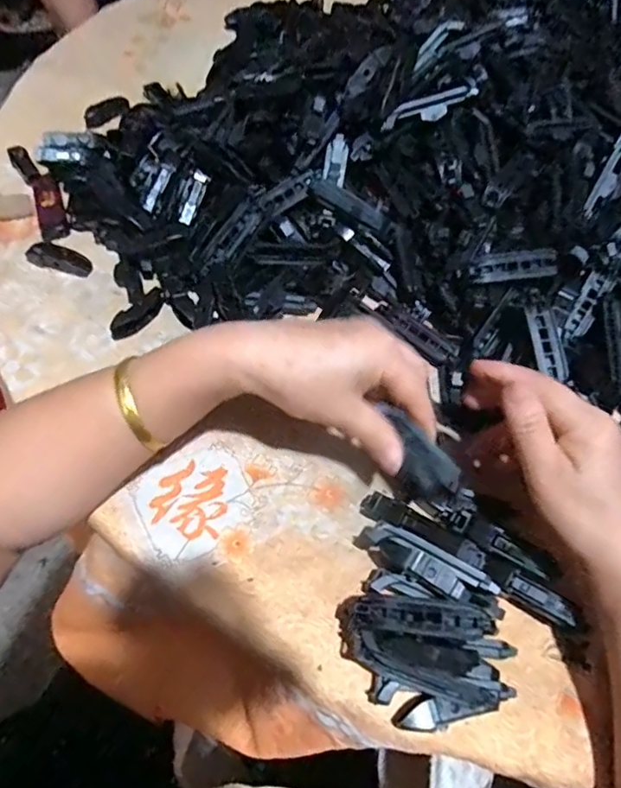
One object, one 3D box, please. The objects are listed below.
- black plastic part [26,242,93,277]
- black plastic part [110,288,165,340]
[{"bbox_3d":[-0.204,-0.109,0.430,0.052,0.016,0.016,14,57,6],"label":"black plastic part"},{"bbox_3d":[-0.130,-0.062,0.405,0.014,0.015,0.053,31,60,16],"label":"black plastic part"}]

